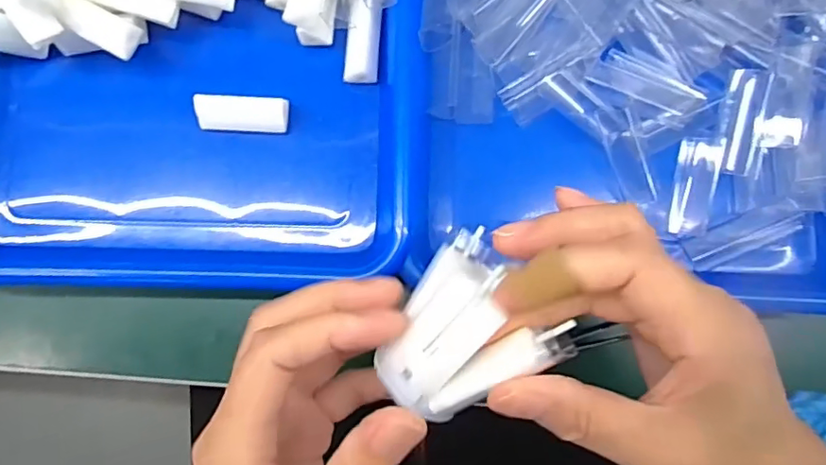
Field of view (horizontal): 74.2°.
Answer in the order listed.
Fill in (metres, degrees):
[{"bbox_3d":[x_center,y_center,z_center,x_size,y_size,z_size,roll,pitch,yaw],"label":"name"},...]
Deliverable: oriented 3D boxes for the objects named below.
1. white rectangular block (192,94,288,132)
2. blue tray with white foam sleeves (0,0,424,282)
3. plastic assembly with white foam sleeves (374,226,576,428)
[{"bbox_3d":[-0.090,-0.062,0.292,0.046,0.019,0.017,0,82,-2],"label":"white rectangular block"},{"bbox_3d":[-0.124,-0.133,0.292,0.237,0.056,0.311,0,82,-2],"label":"blue tray with white foam sleeves"},{"bbox_3d":[0.019,0.039,0.195,0.056,0.028,0.061,45,83,5],"label":"plastic assembly with white foam sleeves"}]

